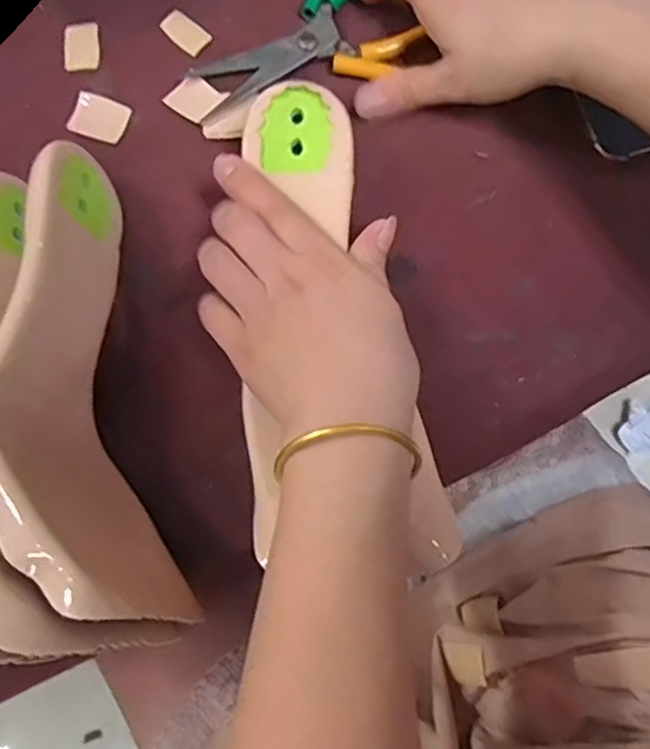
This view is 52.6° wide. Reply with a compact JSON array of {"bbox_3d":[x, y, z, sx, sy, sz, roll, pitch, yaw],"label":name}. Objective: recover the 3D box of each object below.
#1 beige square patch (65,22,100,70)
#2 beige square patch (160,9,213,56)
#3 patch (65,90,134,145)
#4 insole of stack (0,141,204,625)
[{"bbox_3d":[-0.143,-0.195,0.387,0.021,0.004,0.031,-4,78,-1],"label":"beige square patch"},{"bbox_3d":[-0.083,-0.204,0.389,0.029,0.004,0.017,43,81,8],"label":"beige square patch"},{"bbox_3d":[-0.129,-0.146,0.375,0.031,0.005,0.026,19,79,3],"label":"patch"},{"bbox_3d":[-0.115,0.002,0.298,0.062,0.091,0.235,-16,79,-4],"label":"insole of stack"}]

